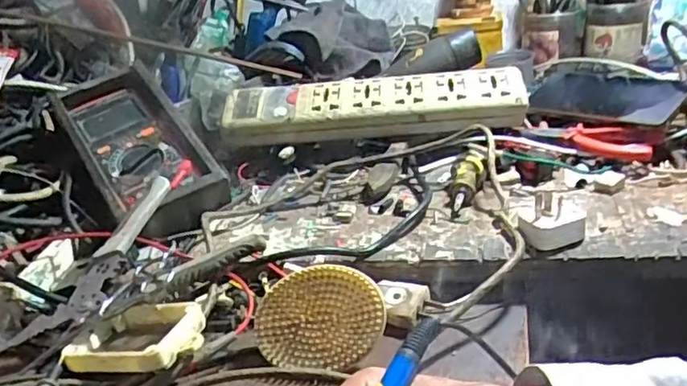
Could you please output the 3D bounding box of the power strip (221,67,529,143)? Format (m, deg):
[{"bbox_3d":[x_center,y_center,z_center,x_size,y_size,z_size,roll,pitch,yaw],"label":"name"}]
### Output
[{"bbox_3d":[0.034,-0.101,0.736,0.342,0.057,0.079,-4,25,7],"label":"power strip"}]

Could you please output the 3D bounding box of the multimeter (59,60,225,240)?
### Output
[{"bbox_3d":[-0.223,-0.053,0.665,0.112,0.049,0.249,-23,55,-30],"label":"multimeter"}]

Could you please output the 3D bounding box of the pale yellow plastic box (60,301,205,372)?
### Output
[{"bbox_3d":[-0.146,0.103,0.450,0.096,0.025,0.063,2,27,19],"label":"pale yellow plastic box"}]

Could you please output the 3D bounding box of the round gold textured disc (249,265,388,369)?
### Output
[{"bbox_3d":[-0.017,0.089,0.450,0.092,0.010,0.072,-2,69,12],"label":"round gold textured disc"}]

